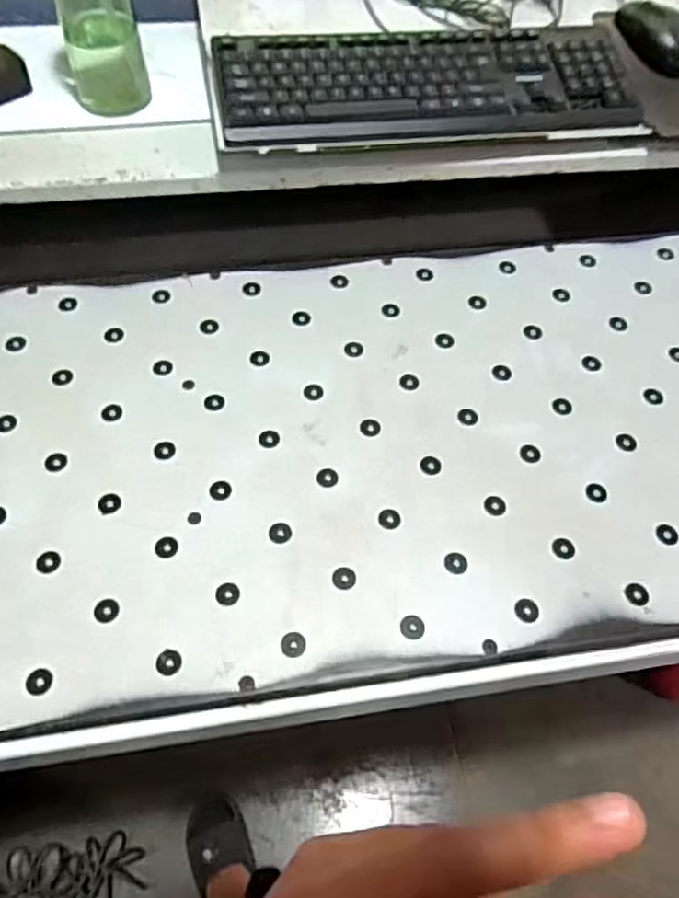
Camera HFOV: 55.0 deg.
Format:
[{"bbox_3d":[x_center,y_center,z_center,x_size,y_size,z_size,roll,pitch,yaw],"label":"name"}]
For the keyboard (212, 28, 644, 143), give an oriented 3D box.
[{"bbox_3d":[0.096,-0.379,0.665,0.428,0.019,0.128,-7,73,-9],"label":"keyboard"}]

